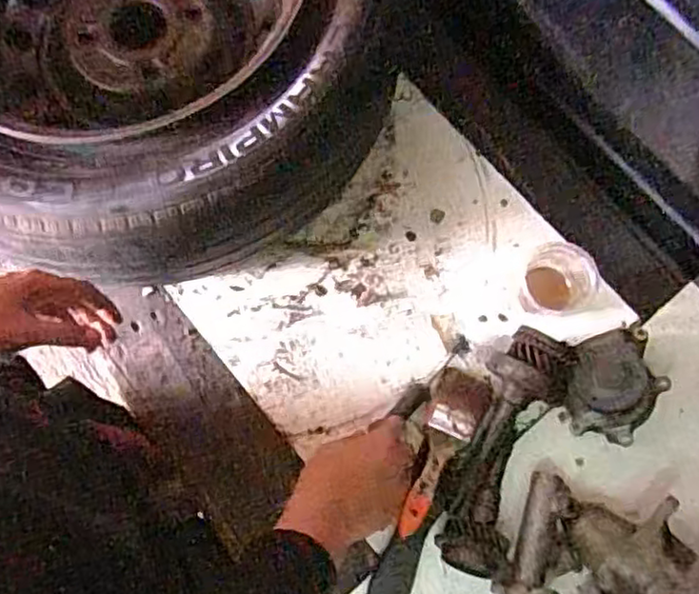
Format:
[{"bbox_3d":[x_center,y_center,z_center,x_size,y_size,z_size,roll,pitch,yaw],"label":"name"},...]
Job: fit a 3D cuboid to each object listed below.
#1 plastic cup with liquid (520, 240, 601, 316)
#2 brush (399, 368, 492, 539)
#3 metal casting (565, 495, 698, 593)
[{"bbox_3d":[0.211,-0.018,0.680,0.057,0.094,0.053,0,75,-1],"label":"plastic cup with liquid"},{"bbox_3d":[0.086,0.142,0.636,0.054,0.022,0.180,27,49,6],"label":"brush"},{"bbox_3d":[0.251,0.236,0.598,0.091,0.075,0.105,-8,75,-4],"label":"metal casting"}]

